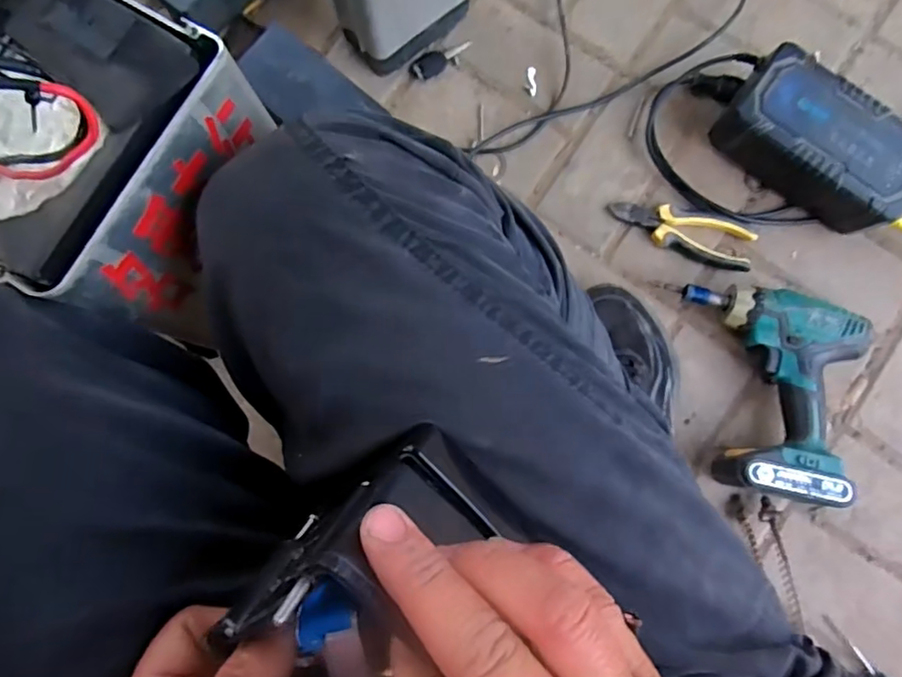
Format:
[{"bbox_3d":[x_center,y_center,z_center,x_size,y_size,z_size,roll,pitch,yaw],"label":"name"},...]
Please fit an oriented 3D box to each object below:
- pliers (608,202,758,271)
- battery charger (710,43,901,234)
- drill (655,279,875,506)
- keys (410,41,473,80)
[{"bbox_3d":[0.252,-0.117,0.636,0.157,0.017,0.048,19,84,3],"label":"pliers"},{"bbox_3d":[0.382,-0.201,0.609,0.196,0.086,0.101,38,86,6],"label":"battery charger"},{"bbox_3d":[0.312,0.048,0.583,0.183,0.075,0.204,14,84,3],"label":"drill"},{"bbox_3d":[-0.011,-0.322,0.669,0.075,0.009,0.028,-26,84,-2],"label":"keys"}]

